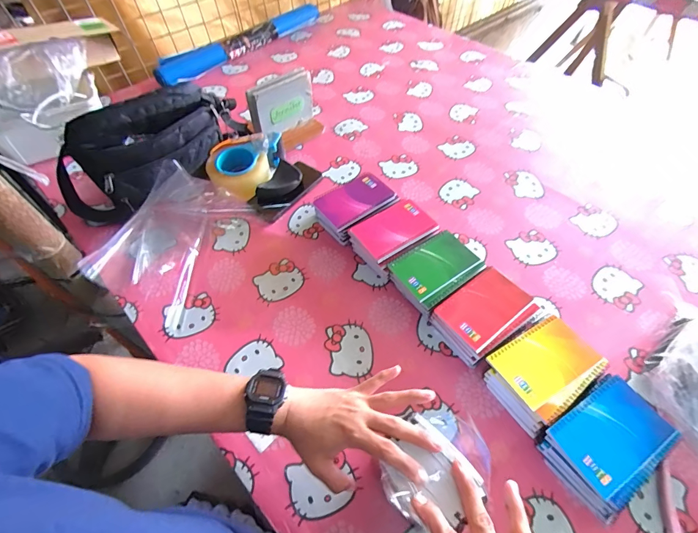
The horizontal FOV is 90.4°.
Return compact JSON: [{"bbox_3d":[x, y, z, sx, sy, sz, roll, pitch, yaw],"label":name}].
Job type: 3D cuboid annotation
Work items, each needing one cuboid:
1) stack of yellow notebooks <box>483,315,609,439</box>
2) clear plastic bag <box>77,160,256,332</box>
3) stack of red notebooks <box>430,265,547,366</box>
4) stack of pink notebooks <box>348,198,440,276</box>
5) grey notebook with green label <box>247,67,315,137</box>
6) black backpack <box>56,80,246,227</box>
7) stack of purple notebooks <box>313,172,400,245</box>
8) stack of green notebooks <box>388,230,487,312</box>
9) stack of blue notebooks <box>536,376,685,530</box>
[{"bbox_3d":[0.265,0.143,0.481,0.134,0.053,0.105,-30,60,-18],"label":"stack of yellow notebooks"},{"bbox_3d":[-0.318,-0.058,0.605,0.193,0.096,0.245,21,59,15],"label":"clear plastic bag"},{"bbox_3d":[0.202,0.076,0.530,0.138,0.051,0.101,-30,61,-18],"label":"stack of red notebooks"},{"bbox_3d":[0.079,-0.050,0.616,0.133,0.054,0.092,-29,60,-17],"label":"stack of pink notebooks"},{"bbox_3d":[-0.148,-0.361,0.789,0.154,0.132,0.025,-34,62,-20],"label":"grey notebook with green label"},{"bbox_3d":[-0.364,-0.227,0.669,0.380,0.180,0.148,-38,63,-22],"label":"black backpack"},{"bbox_3d":[0.009,-0.112,0.659,0.138,0.055,0.105,-30,60,-18],"label":"stack of purple notebooks"},{"bbox_3d":[0.141,0.011,0.575,0.126,0.051,0.096,-30,60,-19],"label":"stack of green notebooks"},{"bbox_3d":[0.319,0.216,0.429,0.140,0.052,0.107,-29,60,-17],"label":"stack of blue notebooks"}]

